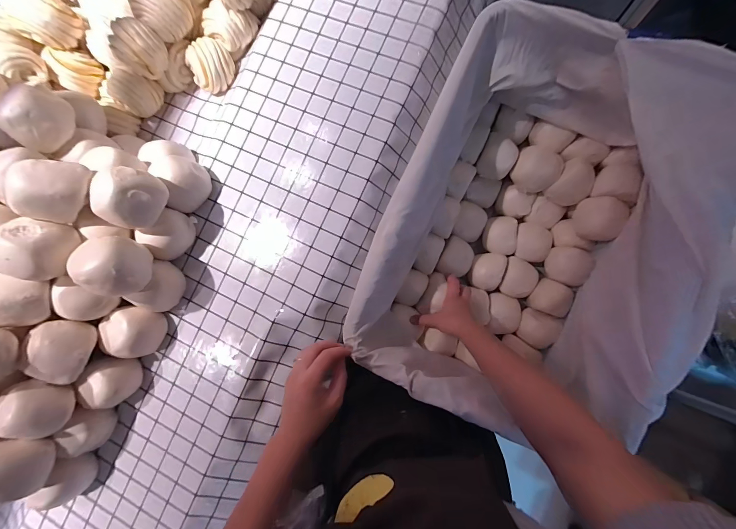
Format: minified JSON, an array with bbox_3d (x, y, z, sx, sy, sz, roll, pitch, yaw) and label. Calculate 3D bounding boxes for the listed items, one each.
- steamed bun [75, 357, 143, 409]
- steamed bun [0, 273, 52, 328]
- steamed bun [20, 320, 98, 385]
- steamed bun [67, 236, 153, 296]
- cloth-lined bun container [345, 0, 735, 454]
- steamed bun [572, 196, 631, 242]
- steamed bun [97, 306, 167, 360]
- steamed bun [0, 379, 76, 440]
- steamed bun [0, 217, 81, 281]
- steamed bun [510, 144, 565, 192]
[{"bbox_3d":[-0.425,0.195,0.528,0.057,0.069,0.080,37,92,8],"label":"steamed bun"},{"bbox_3d":[-0.515,0.052,0.454,0.083,0.052,0.075,-2,85,8],"label":"steamed bun"},{"bbox_3d":[-0.474,0.134,0.480,0.068,0.060,0.098,-7,84,8],"label":"steamed bun"},{"bbox_3d":[-0.384,0.003,0.467,0.075,0.073,0.088,-9,84,7],"label":"steamed bun"},{"bbox_3d":[0.270,-0.061,0.576,0.428,0.280,0.597,20,90,8],"label":"cloth-lined bun container"},{"bbox_3d":[0.447,-0.087,0.607,0.076,0.059,0.076,-1,85,8],"label":"steamed bun"},{"bbox_3d":[-0.395,0.115,0.539,0.077,0.067,0.082,-12,84,7],"label":"steamed bun"},{"bbox_3d":[-0.498,0.216,0.469,0.078,0.052,0.078,-2,85,8],"label":"steamed bun"},{"bbox_3d":[-0.475,-0.023,0.439,0.074,0.059,0.083,13,87,9],"label":"steamed bun"},{"bbox_3d":[0.343,-0.196,0.629,0.086,0.055,0.086,-1,85,8],"label":"steamed bun"}]

